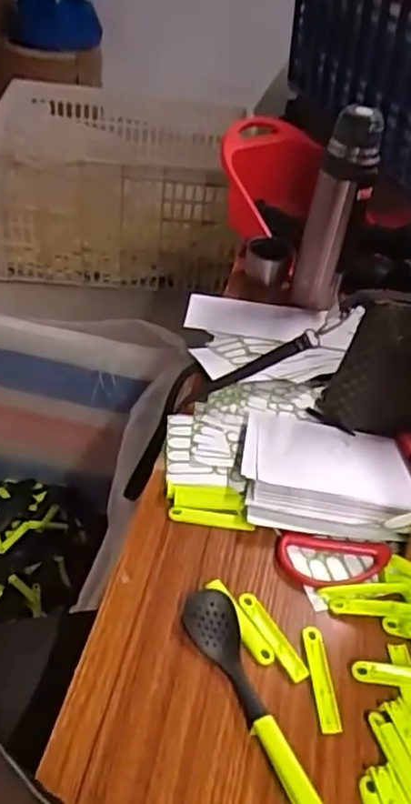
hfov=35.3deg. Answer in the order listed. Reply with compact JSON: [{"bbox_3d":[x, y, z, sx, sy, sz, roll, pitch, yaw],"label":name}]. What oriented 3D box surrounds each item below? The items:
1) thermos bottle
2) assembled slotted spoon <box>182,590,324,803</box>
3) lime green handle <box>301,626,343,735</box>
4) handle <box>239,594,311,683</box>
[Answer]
[{"bbox_3d":[0.158,-0.228,0.789,0.069,0.235,0.054,11,41,5],"label":"thermos bottle"},{"bbox_3d":[0.037,0.205,0.446,0.040,0.023,0.176,-15,45,-24],"label":"assembled slotted spoon"},{"bbox_3d":[0.086,0.203,0.474,0.018,0.005,0.076,1,41,-8],"label":"lime green handle"},{"bbox_3d":[0.052,0.180,0.498,0.016,0.006,0.076,-19,47,-27],"label":"handle"}]

